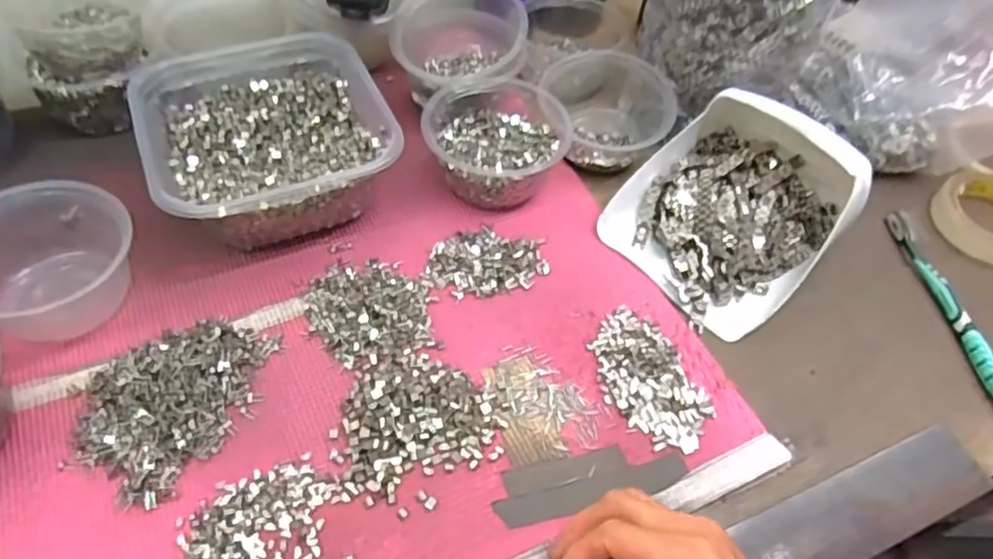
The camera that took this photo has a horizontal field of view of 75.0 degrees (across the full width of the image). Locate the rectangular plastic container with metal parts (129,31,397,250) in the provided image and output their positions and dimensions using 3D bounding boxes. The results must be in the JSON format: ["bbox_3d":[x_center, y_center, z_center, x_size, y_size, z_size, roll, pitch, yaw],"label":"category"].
[{"bbox_3d":[-0.179,-0.113,0.512,0.171,0.074,0.178,-18,57,-17],"label":"rectangular plastic container with metal parts"}]

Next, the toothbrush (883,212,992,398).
[{"bbox_3d":[0.359,0.016,0.513,0.017,0.017,0.183,-2,54,-6],"label":"toothbrush"}]

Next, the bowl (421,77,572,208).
[{"bbox_3d":[-0.001,-0.116,0.540,0.113,0.056,0.118,2,54,-3],"label":"bowl"}]

